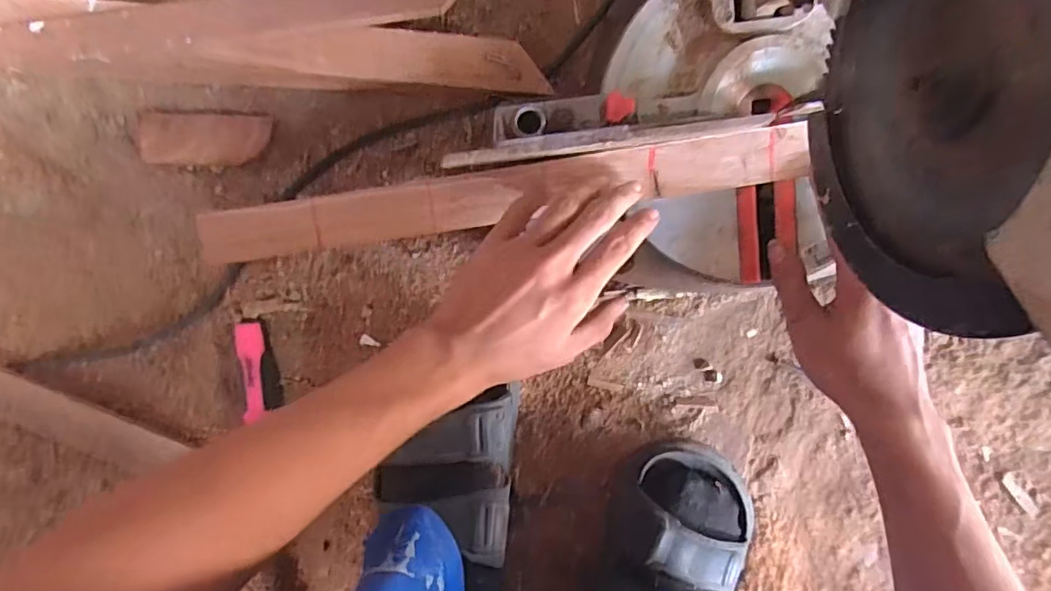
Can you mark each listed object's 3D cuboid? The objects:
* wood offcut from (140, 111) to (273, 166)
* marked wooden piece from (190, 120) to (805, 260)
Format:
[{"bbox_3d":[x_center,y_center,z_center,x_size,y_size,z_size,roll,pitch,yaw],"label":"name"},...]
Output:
[{"bbox_3d":[-0.237,-0.116,0.424,0.090,0.012,0.036,1,98,0],"label":"wood offcut"},{"bbox_3d":[-0.016,-0.069,0.392,0.416,0.022,0.035,-9,92,1],"label":"marked wooden piece"}]

